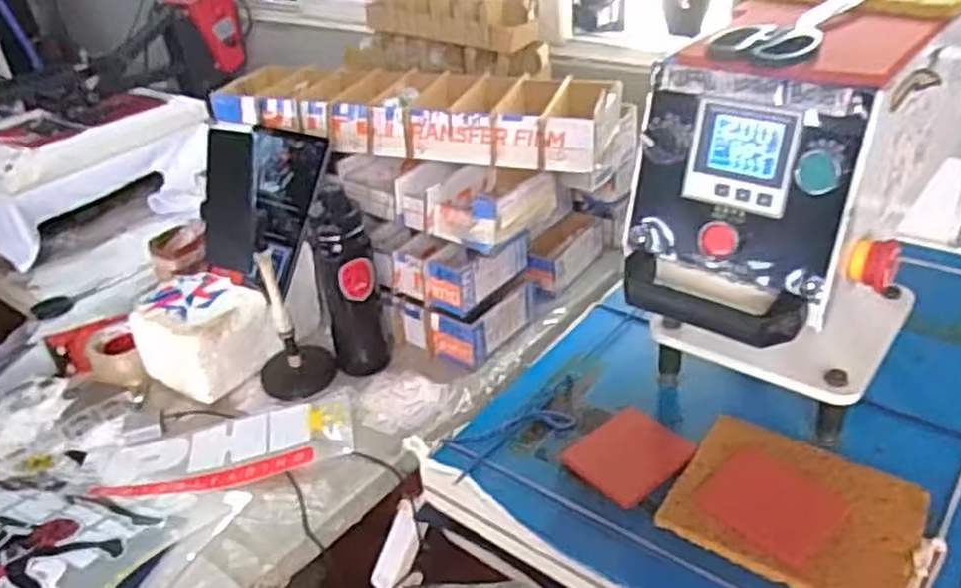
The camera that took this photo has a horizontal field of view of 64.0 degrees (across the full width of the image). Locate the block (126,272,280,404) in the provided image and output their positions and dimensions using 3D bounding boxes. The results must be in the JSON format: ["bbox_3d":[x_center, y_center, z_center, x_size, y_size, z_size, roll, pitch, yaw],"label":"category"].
[{"bbox_3d":[-0.408,0.059,1.144,0.158,0.120,0.149,15,38,30],"label":"block"}]

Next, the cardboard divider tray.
[{"bbox_3d":[-0.110,-0.292,1.234,0.664,0.077,0.225,9,36,22],"label":"cardboard divider tray"}]

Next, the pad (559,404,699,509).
[{"bbox_3d":[0.132,0.143,0.684,0.096,0.008,0.084,-27,38,-30],"label":"pad"}]

